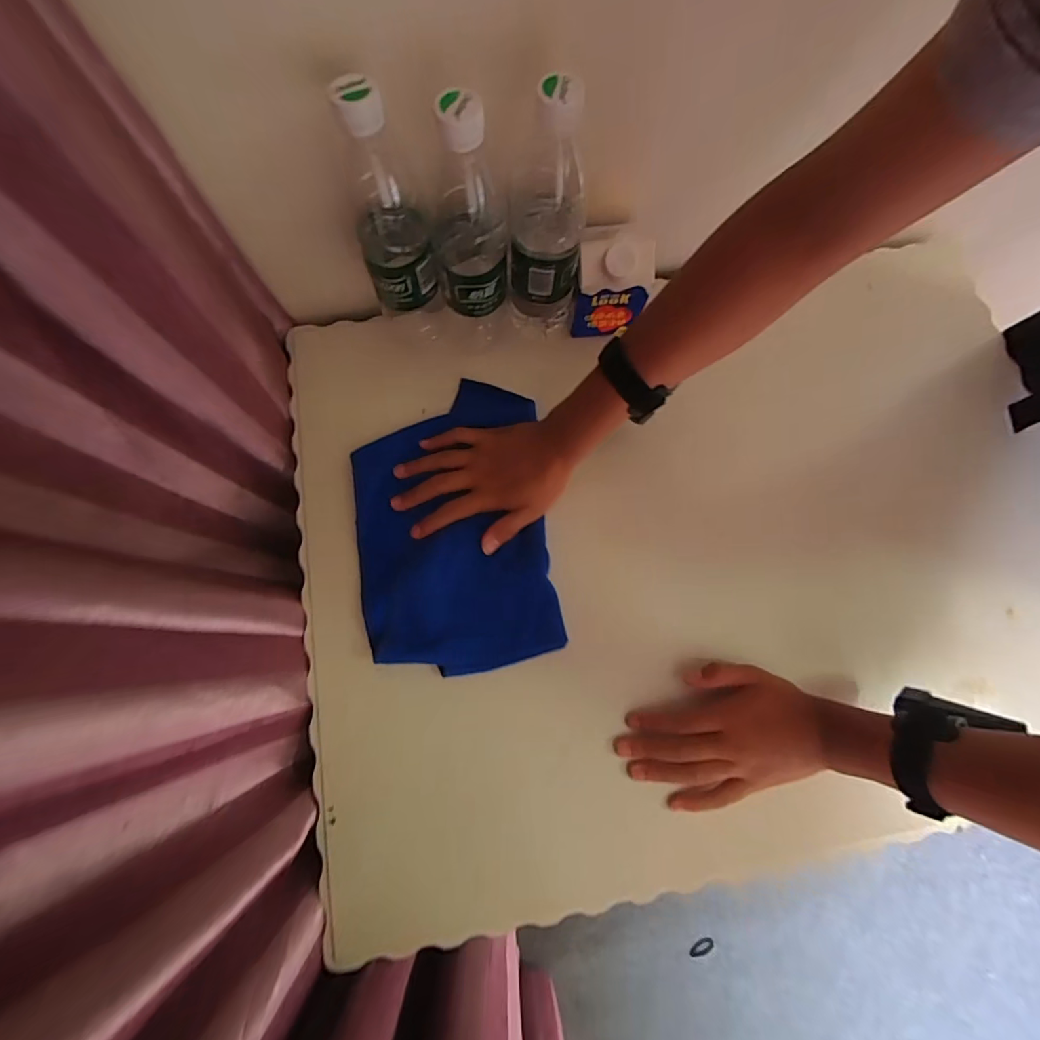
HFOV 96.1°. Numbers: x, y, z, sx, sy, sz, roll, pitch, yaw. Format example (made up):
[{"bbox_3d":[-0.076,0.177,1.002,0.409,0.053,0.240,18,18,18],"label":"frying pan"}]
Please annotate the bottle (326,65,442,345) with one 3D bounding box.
[{"bbox_3d":[-0.108,-0.241,0.401,0.057,0.223,0.076,-14,76,-5],"label":"bottle"}]

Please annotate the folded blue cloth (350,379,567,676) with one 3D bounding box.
[{"bbox_3d":[-0.064,0.002,0.444,0.176,0.016,0.268,-7,76,-3],"label":"folded blue cloth"}]

